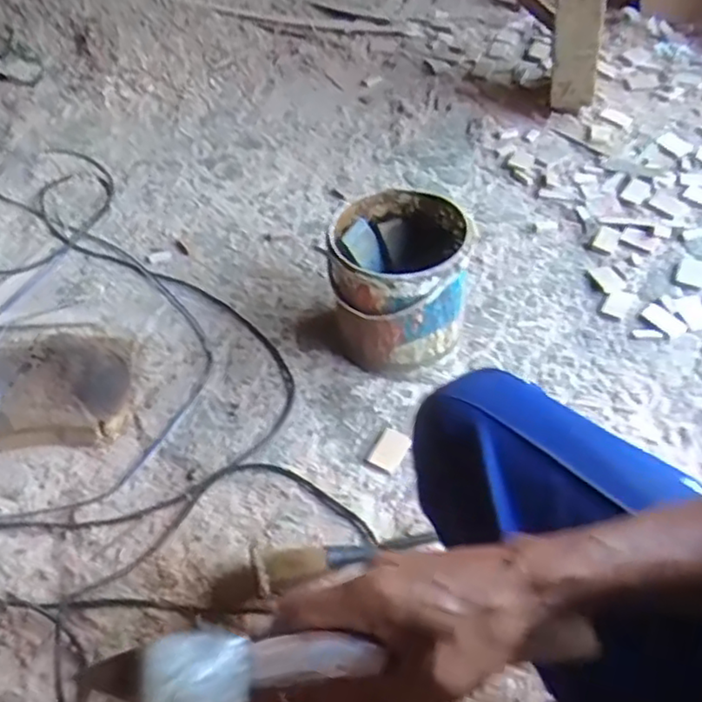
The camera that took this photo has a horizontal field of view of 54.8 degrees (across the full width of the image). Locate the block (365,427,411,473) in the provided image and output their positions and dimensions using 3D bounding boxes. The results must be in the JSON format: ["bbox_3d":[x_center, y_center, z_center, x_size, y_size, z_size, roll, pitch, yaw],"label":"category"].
[{"bbox_3d":[0.048,0.124,0.849,0.042,0.009,0.053,25,55,21],"label":"block"}]

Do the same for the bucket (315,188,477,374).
[{"bbox_3d":[0.061,-0.089,0.917,0.166,0.191,0.180,-2,50,2],"label":"bucket"}]

